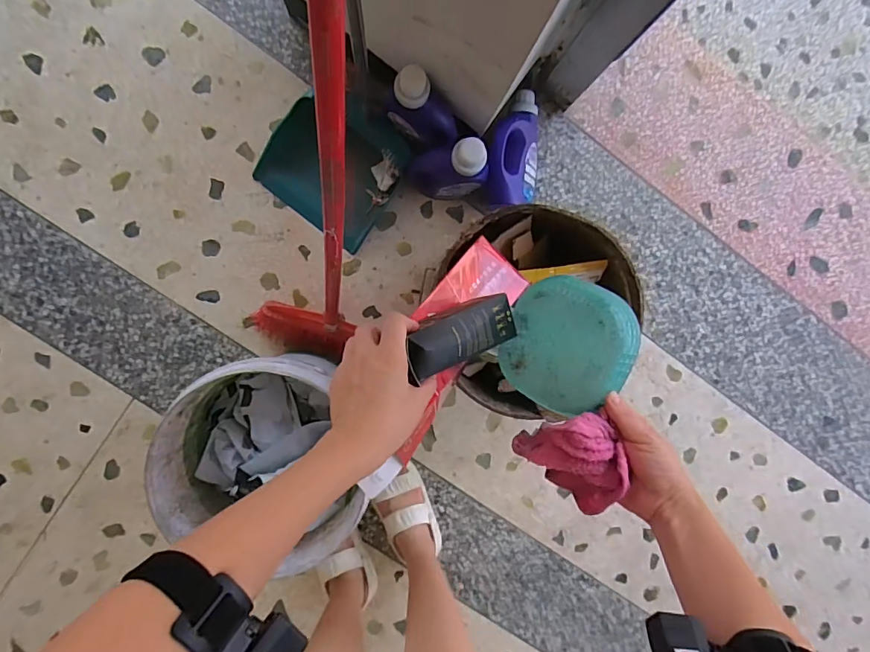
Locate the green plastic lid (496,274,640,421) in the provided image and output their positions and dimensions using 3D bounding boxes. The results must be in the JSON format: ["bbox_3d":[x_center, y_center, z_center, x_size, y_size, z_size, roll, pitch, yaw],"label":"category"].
[{"bbox_3d":[0.139,0.020,0.488,0.127,0.025,0.130,0,90,37],"label":"green plastic lid"}]

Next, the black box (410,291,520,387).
[{"bbox_3d":[0.022,0.009,0.468,0.153,0.039,0.053,-25,99,-43],"label":"black box"}]

